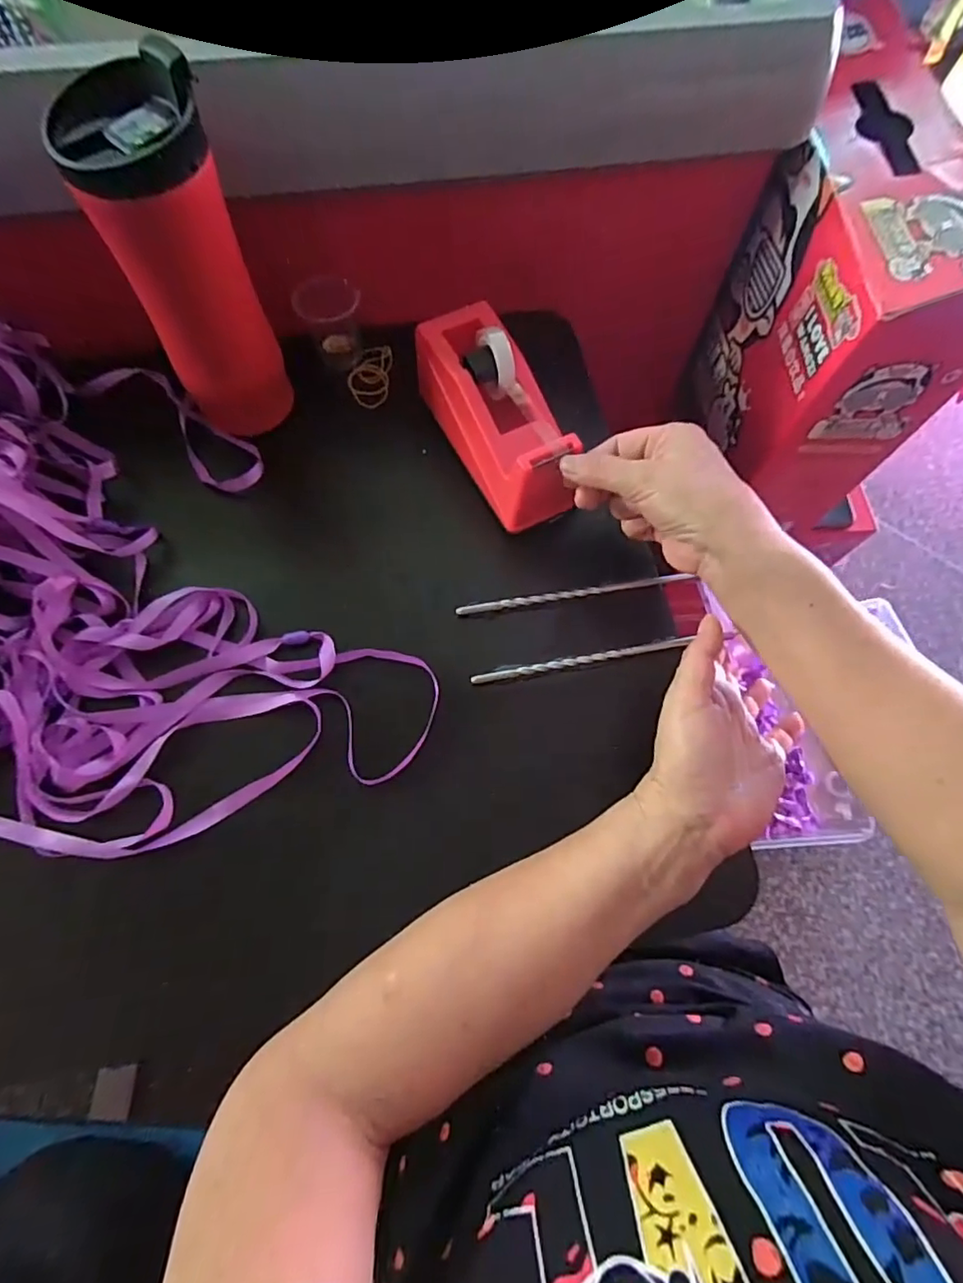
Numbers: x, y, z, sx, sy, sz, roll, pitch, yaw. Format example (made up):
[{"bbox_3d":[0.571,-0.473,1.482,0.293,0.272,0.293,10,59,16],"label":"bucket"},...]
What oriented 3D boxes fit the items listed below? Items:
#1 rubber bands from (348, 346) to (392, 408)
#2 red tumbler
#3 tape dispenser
[{"bbox_3d":[-0.091,-0.219,0.467,0.032,0.009,0.057,4,68,0],"label":"rubber bands"},{"bbox_3d":[-0.179,-0.226,0.359,0.073,0.186,0.071,-23,71,-11],"label":"red tumbler"},{"bbox_3d":[0.010,-0.158,0.393,0.060,0.069,0.159,-25,76,-11],"label":"tape dispenser"}]

